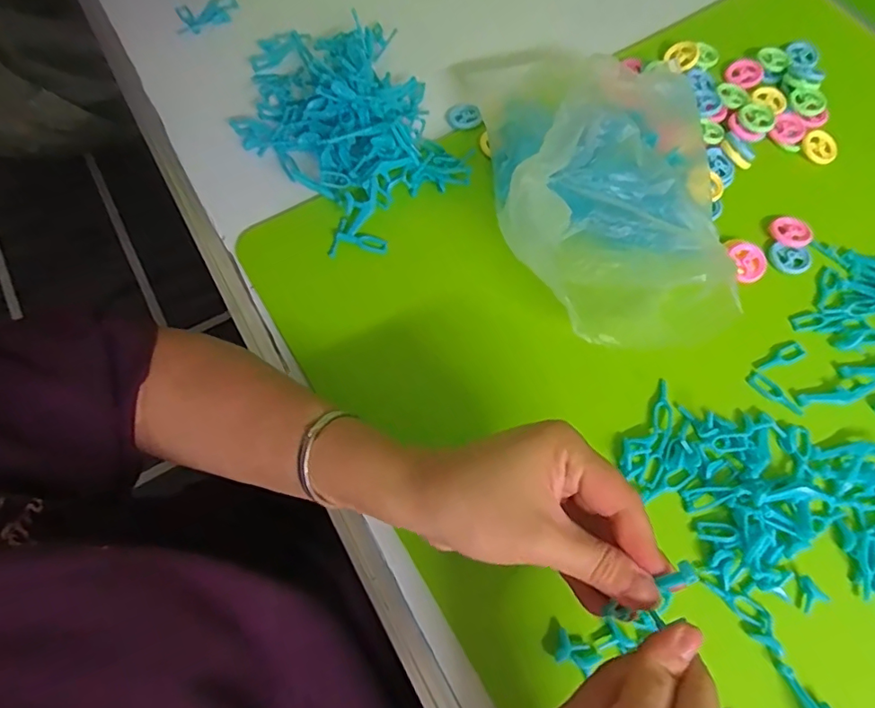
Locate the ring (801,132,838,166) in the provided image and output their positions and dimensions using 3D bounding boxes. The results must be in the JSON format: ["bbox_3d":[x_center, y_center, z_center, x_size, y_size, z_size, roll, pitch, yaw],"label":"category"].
[{"bbox_3d":[0.313,-0.168,0.443,0.028,0.004,0.027,44,89,1],"label":"ring"}]

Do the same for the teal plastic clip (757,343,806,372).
[{"bbox_3d":[0.242,0.003,0.380,0.037,0.004,0.012,-25,70,-12],"label":"teal plastic clip"}]

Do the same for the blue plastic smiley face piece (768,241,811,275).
[{"bbox_3d":[0.266,-0.071,0.409,0.029,0.004,0.025,14,67,4],"label":"blue plastic smiley face piece"}]

